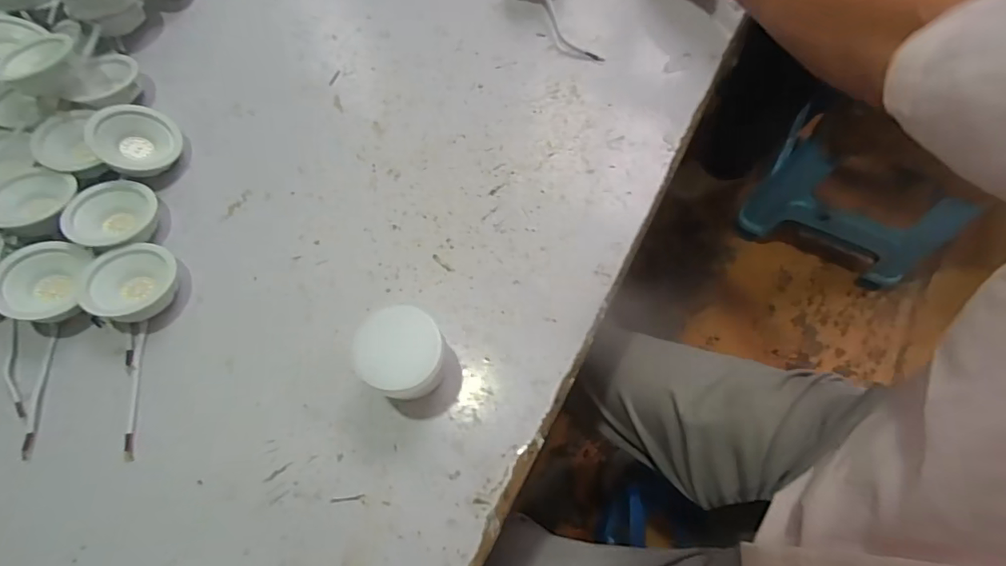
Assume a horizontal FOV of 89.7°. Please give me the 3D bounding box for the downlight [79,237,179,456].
[{"bbox_3d":[-0.297,0.046,0.408,0.061,0.035,0.168,-16,68,-3],"label":"downlight"}]

